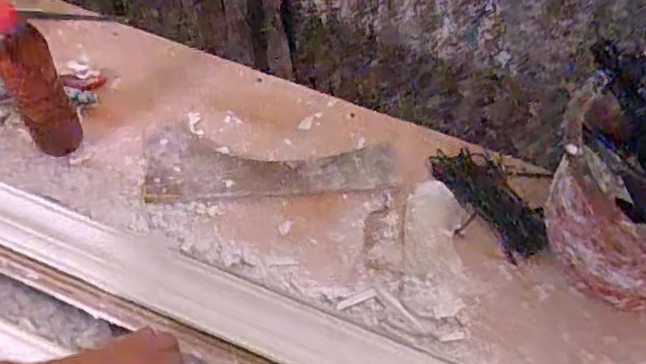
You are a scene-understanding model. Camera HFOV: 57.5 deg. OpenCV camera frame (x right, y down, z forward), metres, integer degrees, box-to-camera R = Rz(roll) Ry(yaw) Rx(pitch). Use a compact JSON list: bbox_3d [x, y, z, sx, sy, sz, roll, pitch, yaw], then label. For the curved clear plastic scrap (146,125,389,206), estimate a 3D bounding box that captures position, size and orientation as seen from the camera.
[{"bbox_3d":[-0.070,-0.031,0.781,0.322,0.009,0.114,-4,56,-6],"label":"curved clear plastic scrap"}]

